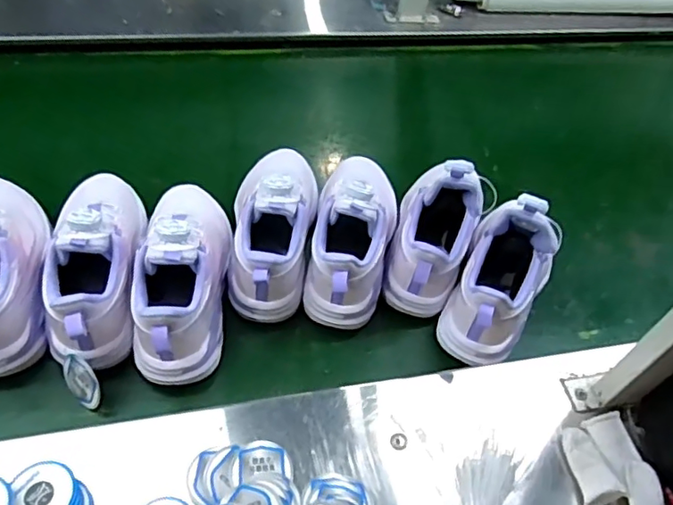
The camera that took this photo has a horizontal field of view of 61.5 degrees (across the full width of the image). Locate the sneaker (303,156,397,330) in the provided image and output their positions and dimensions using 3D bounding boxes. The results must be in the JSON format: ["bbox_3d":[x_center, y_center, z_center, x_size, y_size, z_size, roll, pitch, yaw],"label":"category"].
[{"bbox_3d":[0.019,-0.030,0.605,0.084,0.120,0.211,12,48,5],"label":"sneaker"}]

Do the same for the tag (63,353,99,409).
[{"bbox_3d":[-0.224,0.114,0.497,0.043,0.041,0.005,30,25,14],"label":"tag"}]

